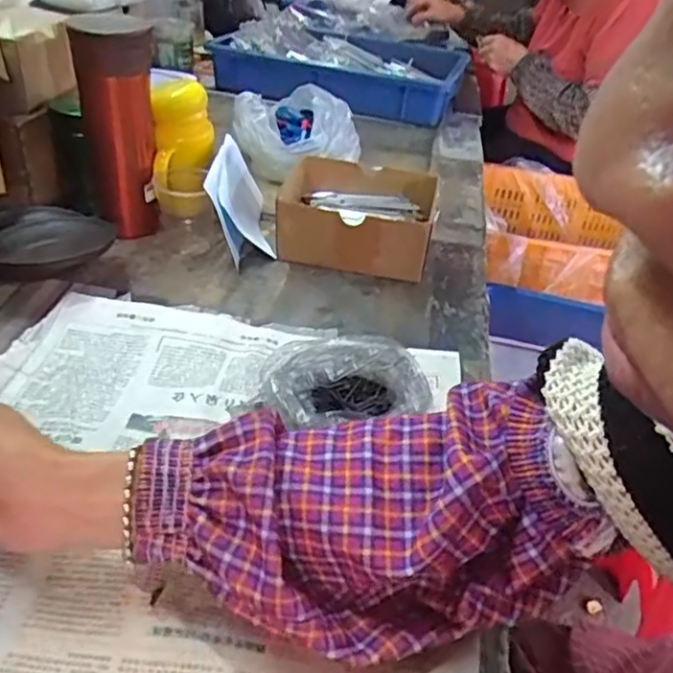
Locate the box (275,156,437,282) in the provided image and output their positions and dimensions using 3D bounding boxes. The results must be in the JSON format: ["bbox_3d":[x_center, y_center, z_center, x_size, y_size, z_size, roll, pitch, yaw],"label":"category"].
[{"bbox_3d":[0.022,-0.126,0.709,0.158,0.085,0.137,5,36,3],"label":"box"}]

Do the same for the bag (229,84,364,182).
[{"bbox_3d":[-0.056,-0.289,0.903,0.162,0.082,0.151,27,42,30],"label":"bag"}]

